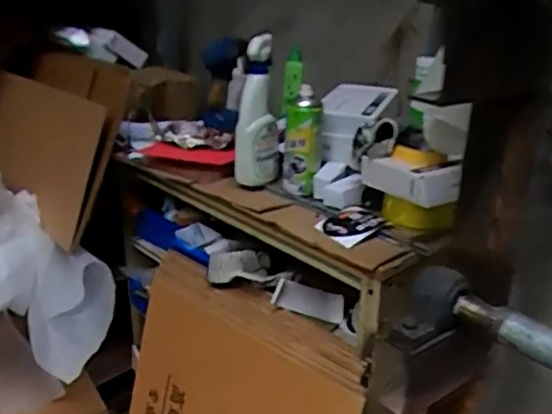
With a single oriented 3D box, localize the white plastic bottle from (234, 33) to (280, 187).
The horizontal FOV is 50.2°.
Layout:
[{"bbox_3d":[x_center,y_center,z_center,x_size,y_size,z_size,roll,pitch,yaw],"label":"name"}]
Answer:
[{"bbox_3d":[-0.034,-0.165,1.057,0.078,0.260,0.085,0,22,-2],"label":"white plastic bottle"}]

